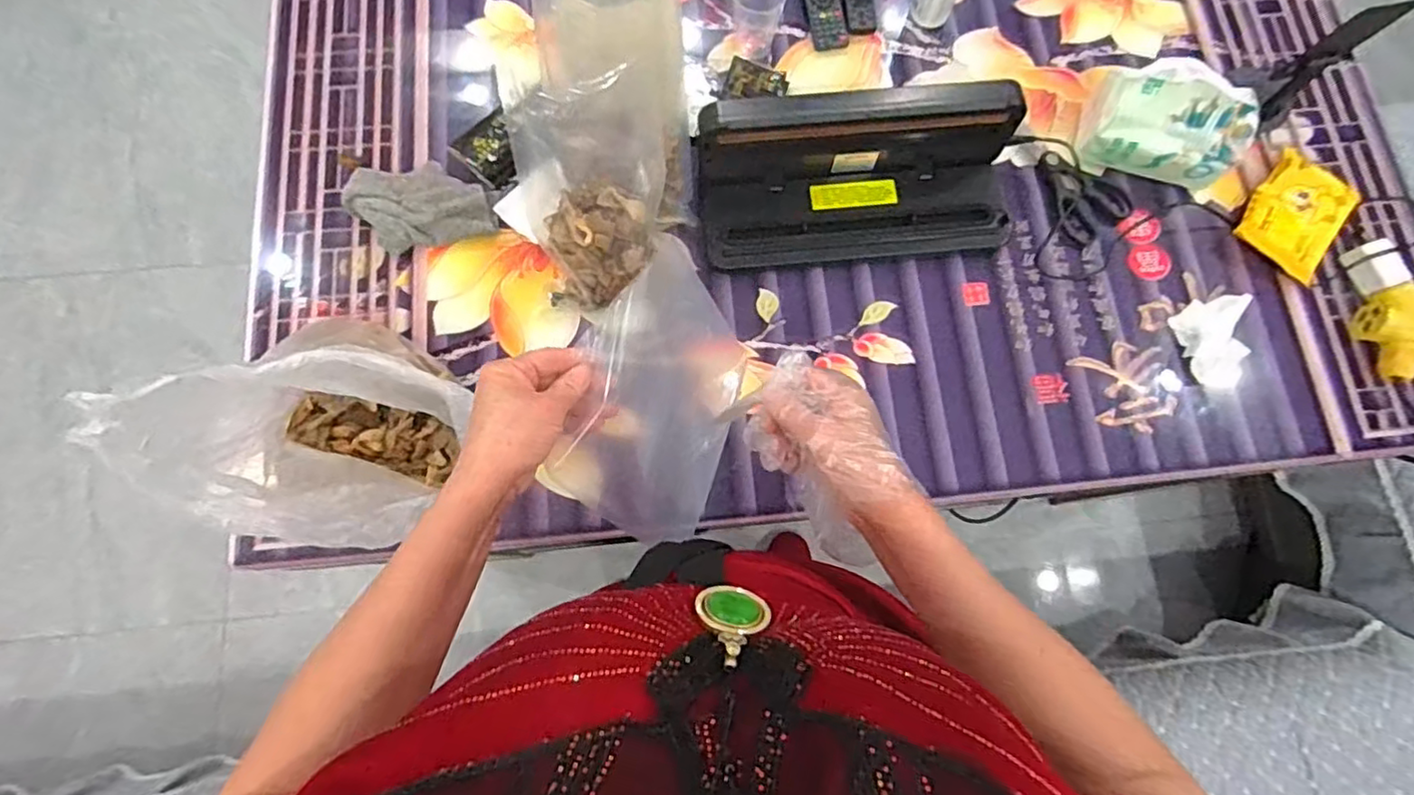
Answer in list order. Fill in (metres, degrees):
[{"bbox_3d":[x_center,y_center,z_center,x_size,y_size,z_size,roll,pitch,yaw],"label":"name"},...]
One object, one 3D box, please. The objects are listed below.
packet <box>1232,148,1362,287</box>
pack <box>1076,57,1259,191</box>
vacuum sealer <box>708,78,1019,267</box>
[{"bbox_3d":[0.690,-0.214,0.750,0.095,0.030,0.143,34,79,7],"label":"packet"},{"bbox_3d":[0.533,-0.314,0.736,0.179,0.104,0.080,20,78,4],"label":"pack"},{"bbox_3d":[0.172,-0.264,0.726,0.360,0.101,0.190,-5,77,-1],"label":"vacuum sealer"}]

